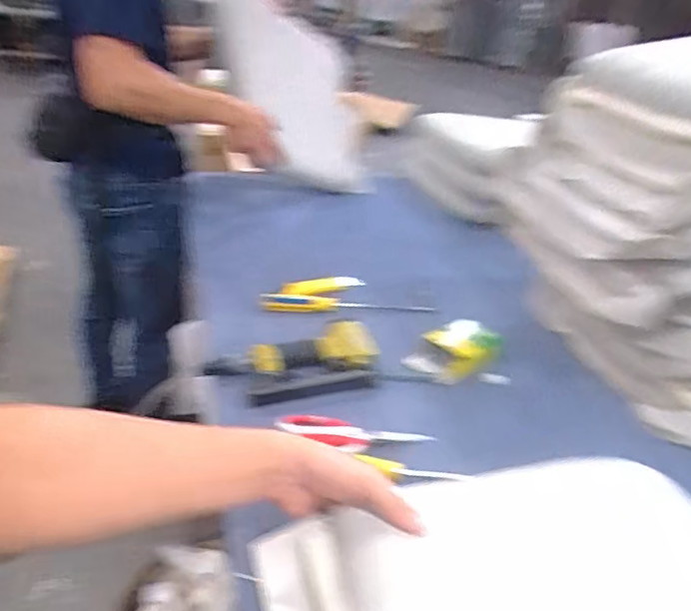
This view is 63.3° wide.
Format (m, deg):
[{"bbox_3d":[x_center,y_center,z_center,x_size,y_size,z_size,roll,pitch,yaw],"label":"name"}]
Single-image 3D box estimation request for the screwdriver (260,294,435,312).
[{"bbox_3d":[0.006,-0.009,0.991,0.306,0.025,0.025,0,31,-12],"label":"screwdriver"}]

